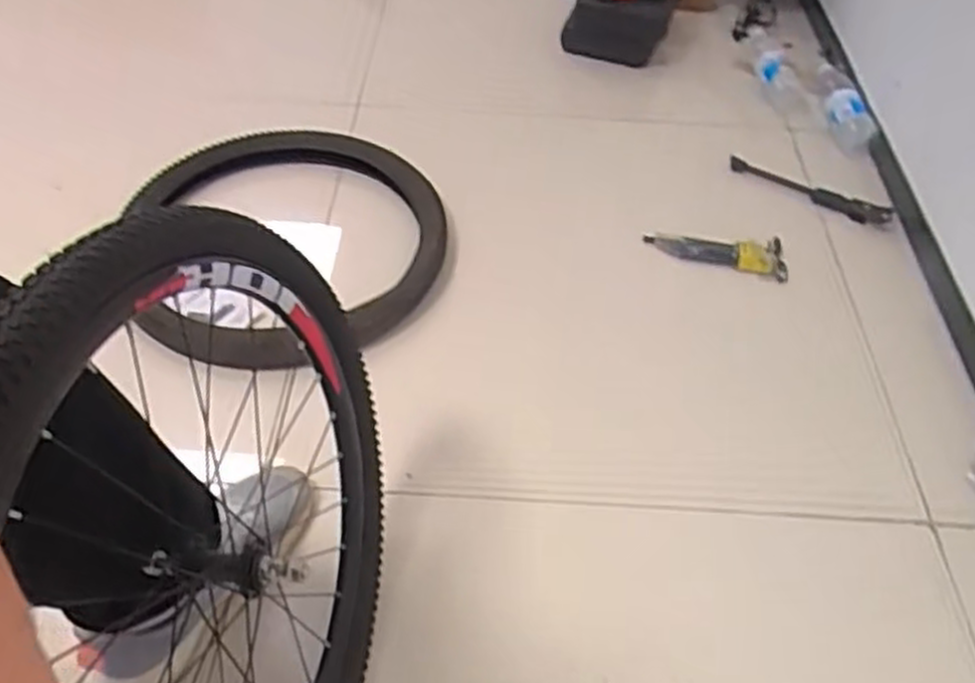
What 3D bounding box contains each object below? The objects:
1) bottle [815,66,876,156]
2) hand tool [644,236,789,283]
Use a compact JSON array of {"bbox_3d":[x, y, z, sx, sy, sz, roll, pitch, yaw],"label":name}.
[{"bbox_3d":[0.618,-0.418,1.375,0.063,0.060,0.211,-5,62,-7],"label":"bottle"},{"bbox_3d":[0.348,-0.136,1.197,0.211,0.043,0.066,11,49,7],"label":"hand tool"}]

